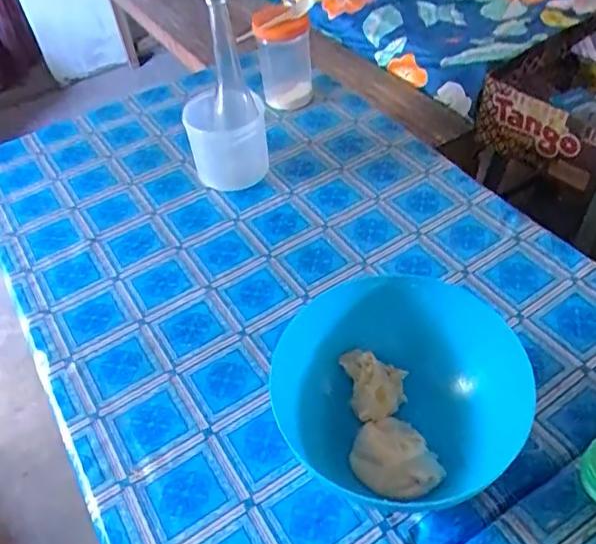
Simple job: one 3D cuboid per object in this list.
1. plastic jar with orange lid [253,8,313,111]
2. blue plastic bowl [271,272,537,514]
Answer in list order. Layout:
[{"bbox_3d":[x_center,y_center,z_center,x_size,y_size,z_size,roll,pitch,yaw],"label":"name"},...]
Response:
[{"bbox_3d":[-0.025,-0.387,1.024,0.091,0.153,0.118,-6,50,0],"label":"plastic jar with orange lid"},{"bbox_3d":[0.097,0.119,0.588,0.228,0.119,0.216,-3,48,4],"label":"blue plastic bowl"}]

